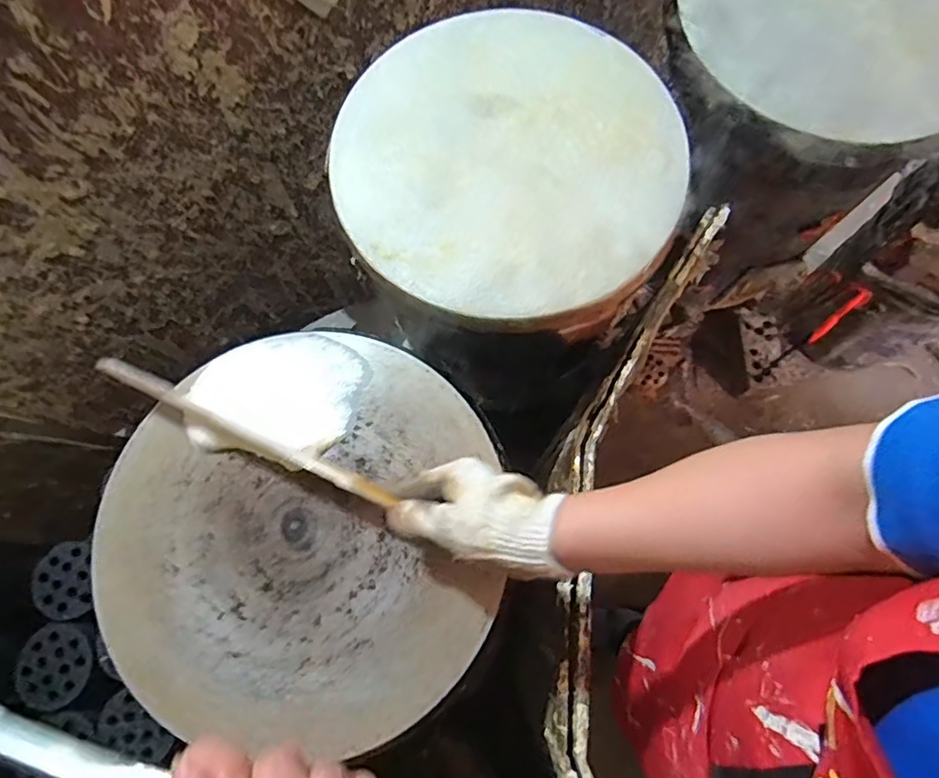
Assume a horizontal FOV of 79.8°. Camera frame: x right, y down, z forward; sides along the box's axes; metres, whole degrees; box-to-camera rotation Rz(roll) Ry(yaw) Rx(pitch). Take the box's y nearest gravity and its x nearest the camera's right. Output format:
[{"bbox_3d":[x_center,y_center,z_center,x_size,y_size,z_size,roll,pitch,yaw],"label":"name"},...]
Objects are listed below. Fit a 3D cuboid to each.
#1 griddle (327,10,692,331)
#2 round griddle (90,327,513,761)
[{"bbox_3d":[0.040,-0.247,0.603,0.365,0.030,0.362,0,74,1],"label":"griddle"},{"bbox_3d":[-0.159,0.122,0.522,0.350,0.017,0.362,0,74,1],"label":"round griddle"}]

